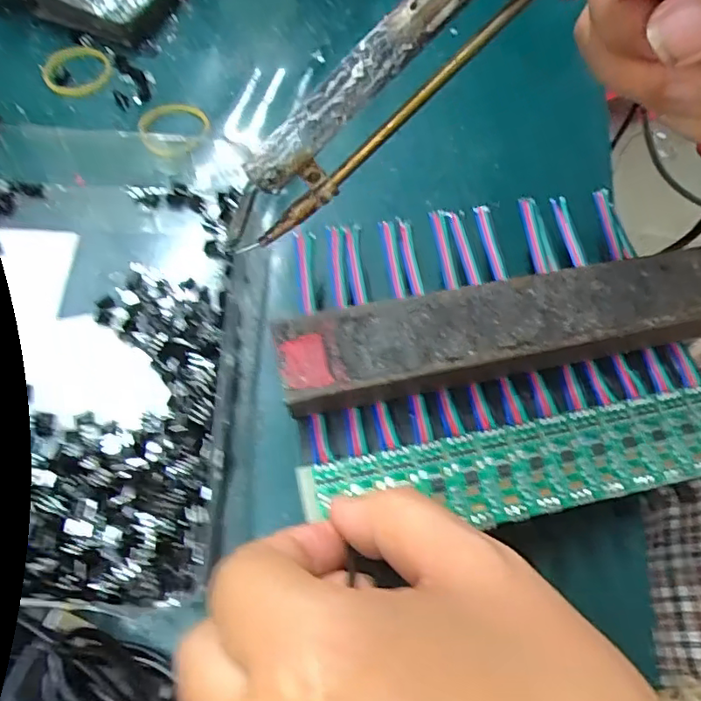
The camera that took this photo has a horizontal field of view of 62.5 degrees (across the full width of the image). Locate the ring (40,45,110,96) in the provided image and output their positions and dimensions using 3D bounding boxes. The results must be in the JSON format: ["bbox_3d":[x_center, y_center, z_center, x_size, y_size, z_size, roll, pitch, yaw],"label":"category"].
[{"bbox_3d":[-0.142,-0.145,0.299,0.033,0.004,0.038,-27,69,-15],"label":"ring"}]

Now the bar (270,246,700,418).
[{"bbox_3d":[0.066,-0.007,0.217,0.185,0.021,0.036,-10,65,-9],"label":"bar"}]

